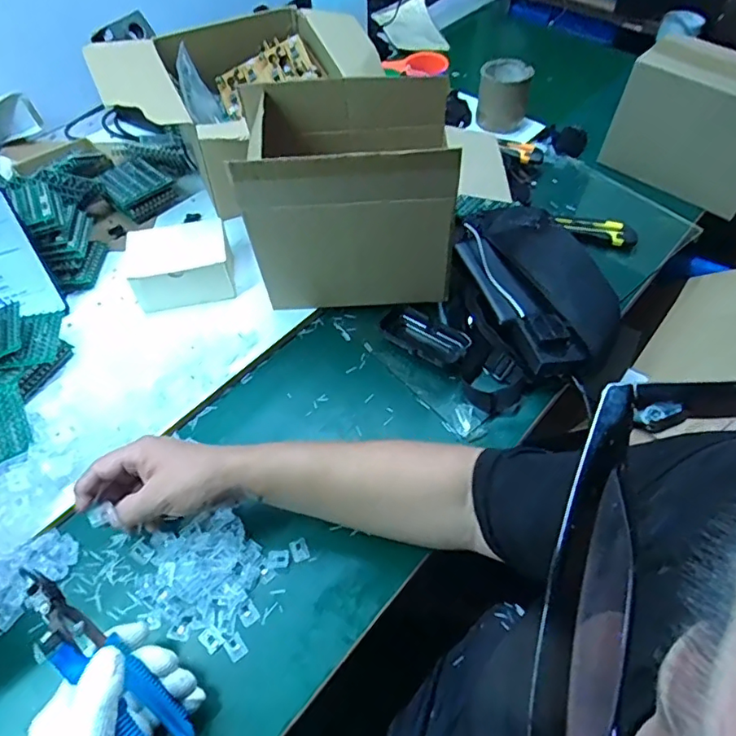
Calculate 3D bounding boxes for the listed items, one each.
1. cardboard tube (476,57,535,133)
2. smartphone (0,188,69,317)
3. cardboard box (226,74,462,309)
[{"bbox_3d":[0.224,-0.462,0.908,0.064,0.084,0.074,-9,54,-7],"label":"cardboard tube"},{"bbox_3d":[-0.431,-0.130,0.642,0.076,0.150,0.011,-22,33,-11],"label":"smartphone"},{"bbox_3d":[-0.021,-0.181,0.639,0.219,0.243,0.145,-1,54,-1],"label":"cardboard box"}]

